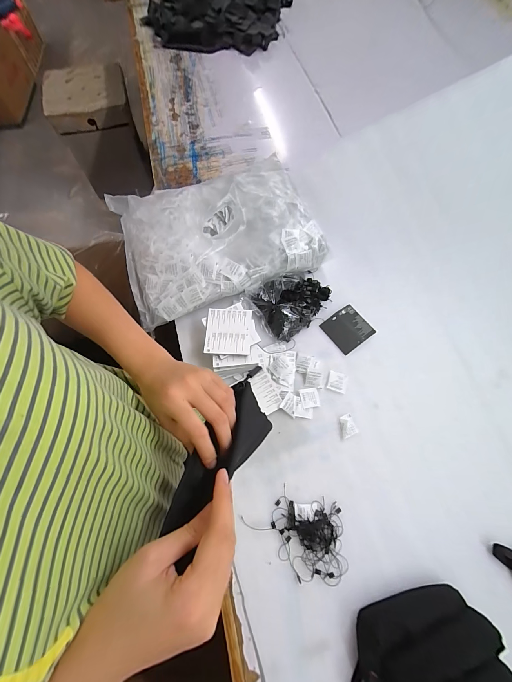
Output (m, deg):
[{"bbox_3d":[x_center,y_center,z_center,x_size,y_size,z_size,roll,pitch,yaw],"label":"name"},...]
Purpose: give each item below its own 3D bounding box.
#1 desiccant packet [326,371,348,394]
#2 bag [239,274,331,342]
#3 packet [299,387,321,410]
[{"bbox_3d":[0.172,0.086,0.585,0.038,0.004,0.041,17,68,6],"label":"desiccant packet"},{"bbox_3d":[0.081,-0.095,0.631,0.178,0.054,0.136,-35,72,-15],"label":"bag"},{"bbox_3d":[0.110,0.117,0.568,0.038,0.004,0.039,-8,67,-5],"label":"packet"}]

